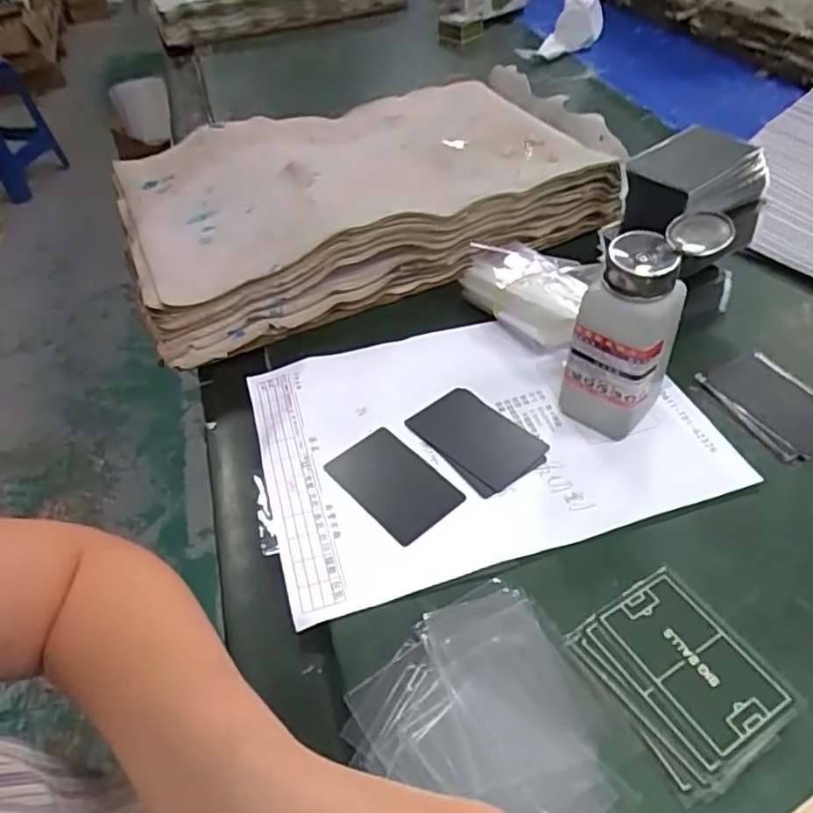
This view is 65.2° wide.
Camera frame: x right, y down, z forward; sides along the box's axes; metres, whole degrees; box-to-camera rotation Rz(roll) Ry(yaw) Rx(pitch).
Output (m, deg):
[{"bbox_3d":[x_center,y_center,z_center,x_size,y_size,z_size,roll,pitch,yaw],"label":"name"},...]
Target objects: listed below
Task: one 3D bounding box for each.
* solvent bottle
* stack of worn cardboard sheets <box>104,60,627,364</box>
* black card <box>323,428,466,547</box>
[{"bbox_3d":[0.142,-0.046,0.398,0.069,0.135,0.053,-32,52,-24],"label":"solvent bottle"},{"bbox_3d":[-0.032,-0.210,0.604,0.446,0.089,0.272,-19,48,-13],"label":"stack of worn cardboard sheets"},{"bbox_3d":[-0.009,0.049,0.411,0.053,0.004,0.083,-34,53,-25],"label":"black card"}]

